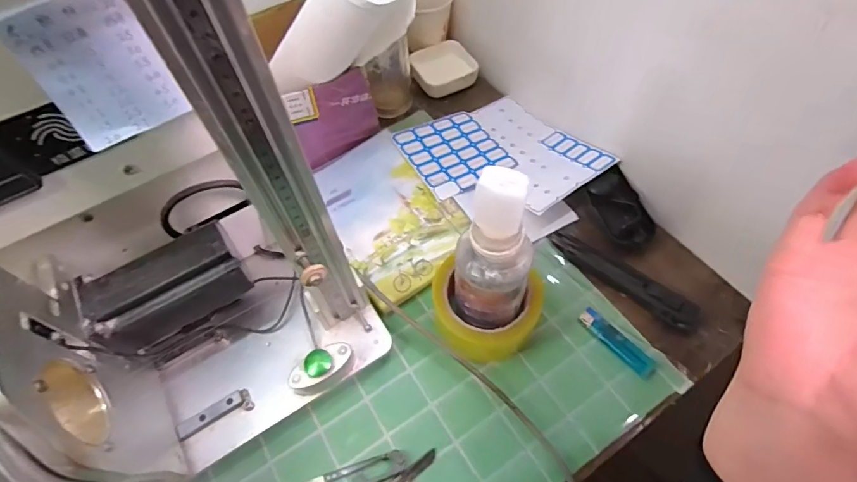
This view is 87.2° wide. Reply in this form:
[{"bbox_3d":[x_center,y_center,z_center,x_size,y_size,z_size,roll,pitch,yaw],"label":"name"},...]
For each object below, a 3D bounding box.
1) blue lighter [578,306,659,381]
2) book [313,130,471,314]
[{"bbox_3d":[0.182,0.097,0.434,0.020,0.011,0.078,-38,63,-19],"label":"blue lighter"},{"bbox_3d":[-0.050,-0.038,0.521,0.133,0.007,0.211,-30,63,-16],"label":"book"}]

